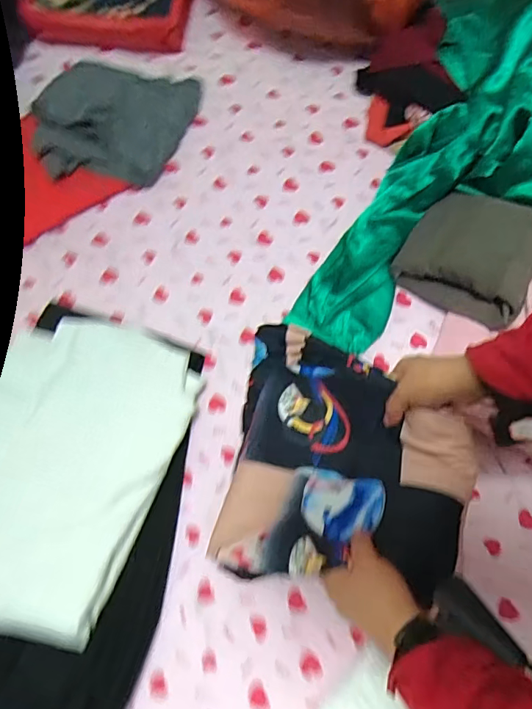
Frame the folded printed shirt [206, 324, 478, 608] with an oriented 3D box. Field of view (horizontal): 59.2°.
[{"bbox_3d":[0.089,0.104,0.512,0.245,0.086,0.268,10,70,3],"label":"folded printed shirt"}]

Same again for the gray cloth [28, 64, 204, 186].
[{"bbox_3d":[-0.229,-0.357,0.709,0.195,0.056,0.241,22,72,8],"label":"gray cloth"}]

